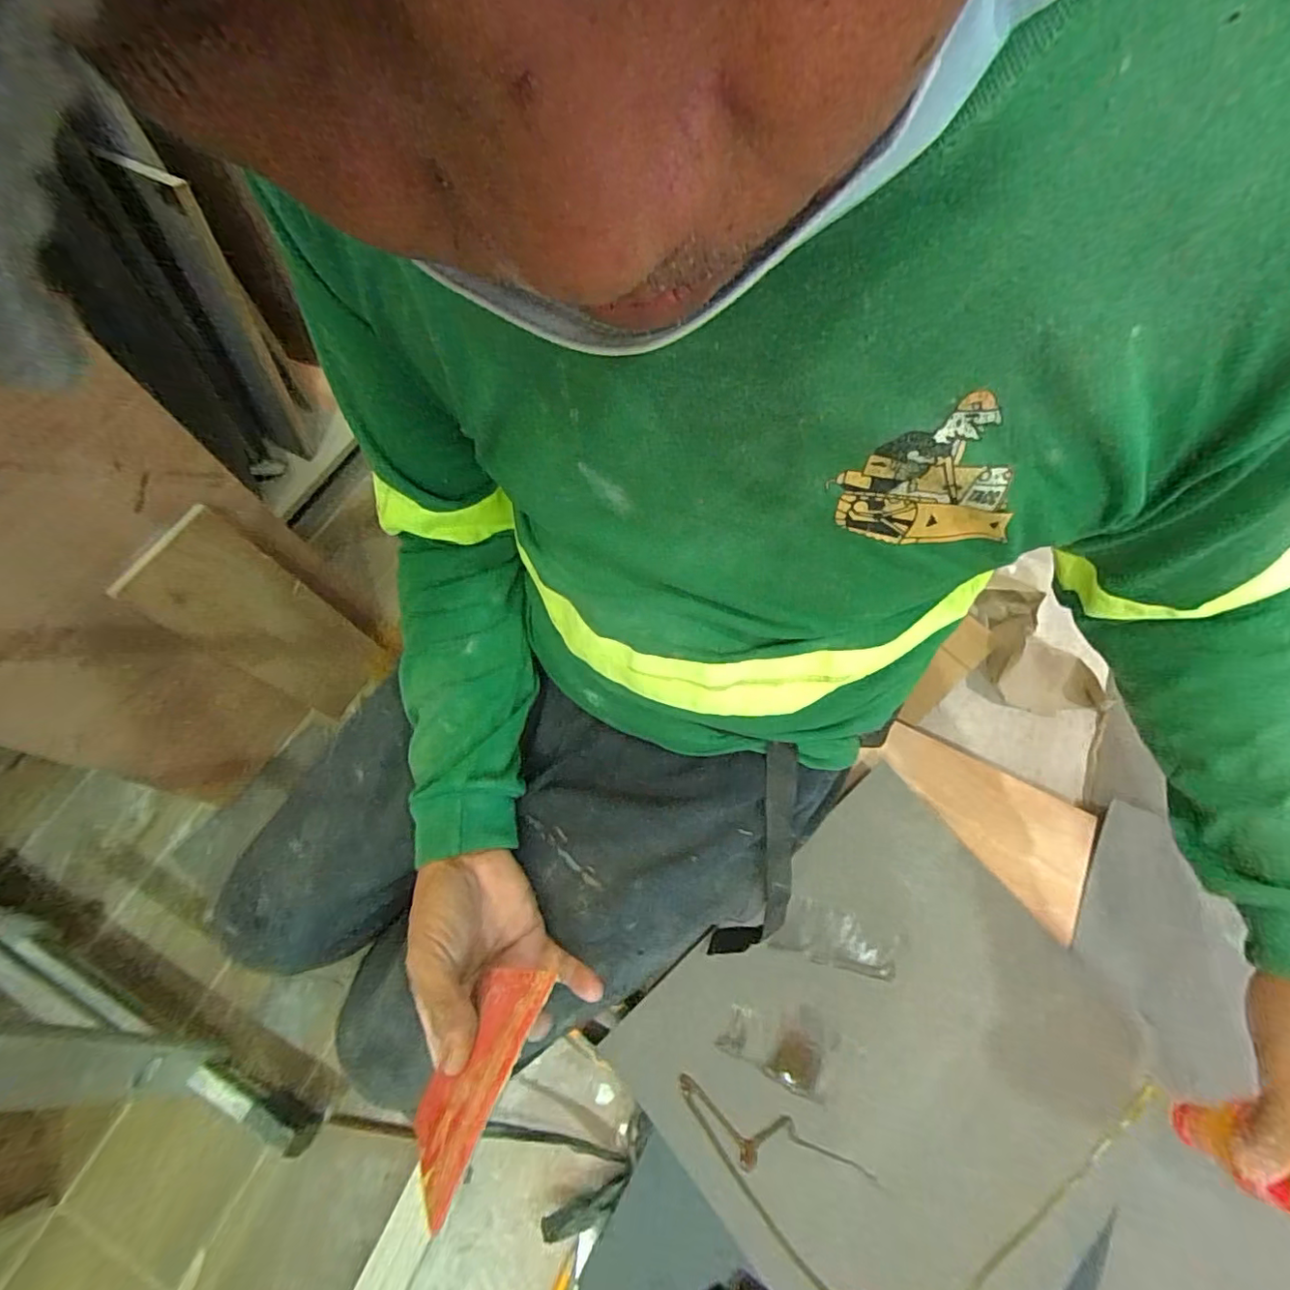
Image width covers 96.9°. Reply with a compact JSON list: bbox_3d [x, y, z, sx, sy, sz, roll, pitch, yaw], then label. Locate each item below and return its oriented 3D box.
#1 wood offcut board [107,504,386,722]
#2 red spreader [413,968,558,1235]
[{"bbox_3d":[-0.551,-0.022,0.860,0.023,0.391,0.158,2,58,19],"label":"wood offcut board"},{"bbox_3d":[-0.098,0.241,0.323,0.005,0.075,0.108,42,52,-22],"label":"red spreader"}]

